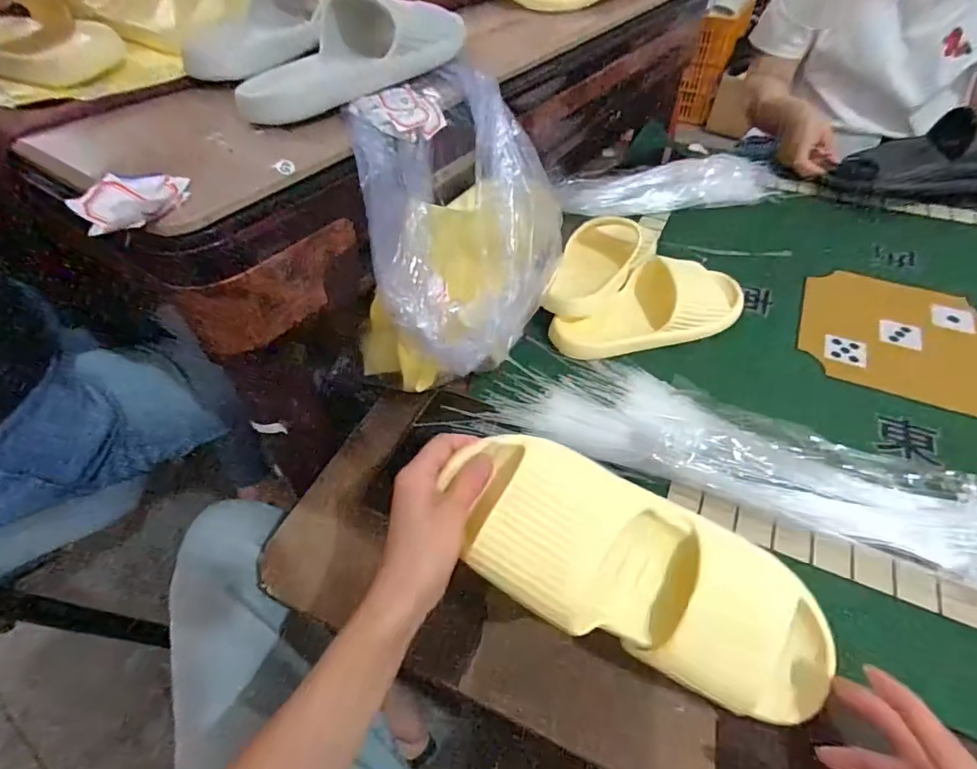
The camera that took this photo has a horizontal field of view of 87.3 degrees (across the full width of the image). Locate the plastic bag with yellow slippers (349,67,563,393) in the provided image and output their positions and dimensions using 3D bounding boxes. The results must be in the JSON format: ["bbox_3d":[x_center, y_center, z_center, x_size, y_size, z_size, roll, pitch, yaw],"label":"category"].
[{"bbox_3d":[-0.029,-0.148,0.513,0.150,0.232,0.238,17,50,15],"label":"plastic bag with yellow slippers"}]

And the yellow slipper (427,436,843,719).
[{"bbox_3d":[0.105,0.129,0.346,0.285,0.059,0.102,29,51,-4],"label":"yellow slipper"}]

